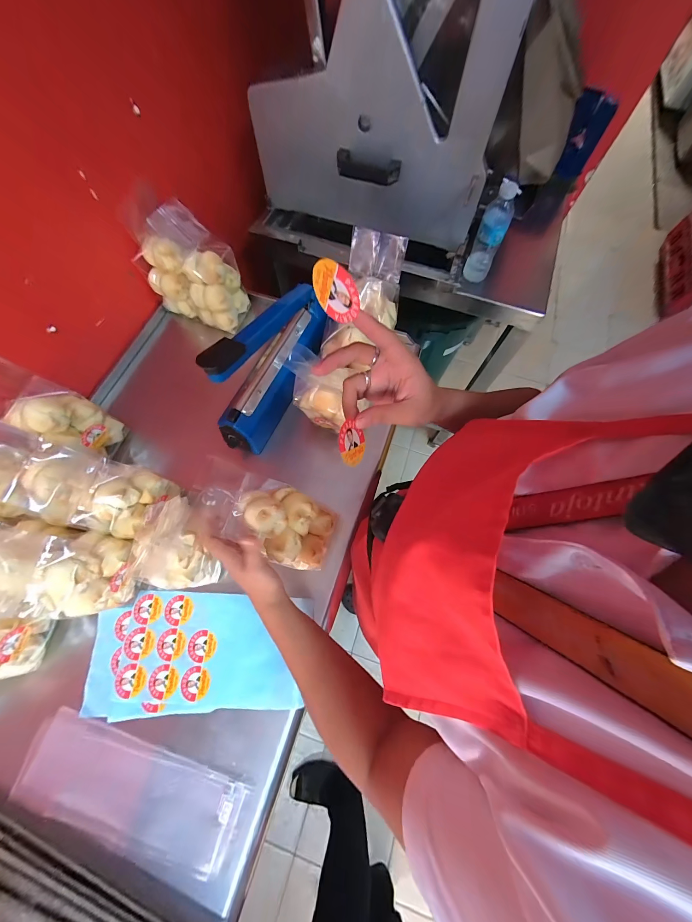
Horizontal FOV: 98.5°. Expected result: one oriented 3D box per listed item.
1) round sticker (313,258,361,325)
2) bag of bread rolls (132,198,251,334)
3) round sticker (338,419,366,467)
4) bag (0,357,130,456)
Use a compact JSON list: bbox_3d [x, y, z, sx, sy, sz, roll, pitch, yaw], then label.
[{"bbox_3d":[-0.008,-0.123,0.218,0.043,0.042,0.004,37,74,11],"label":"round sticker"},{"bbox_3d":[-0.316,-0.387,0.605,0.170,0.188,0.099,16,71,5],"label":"bag of bread rolls"},{"bbox_3d":[0.006,-0.016,0.282,0.004,0.038,0.037,2,65,39],"label":"round sticker"},{"bbox_3d":[-0.470,-0.072,0.477,0.060,0.219,0.101,0,69,22],"label":"bag"}]

